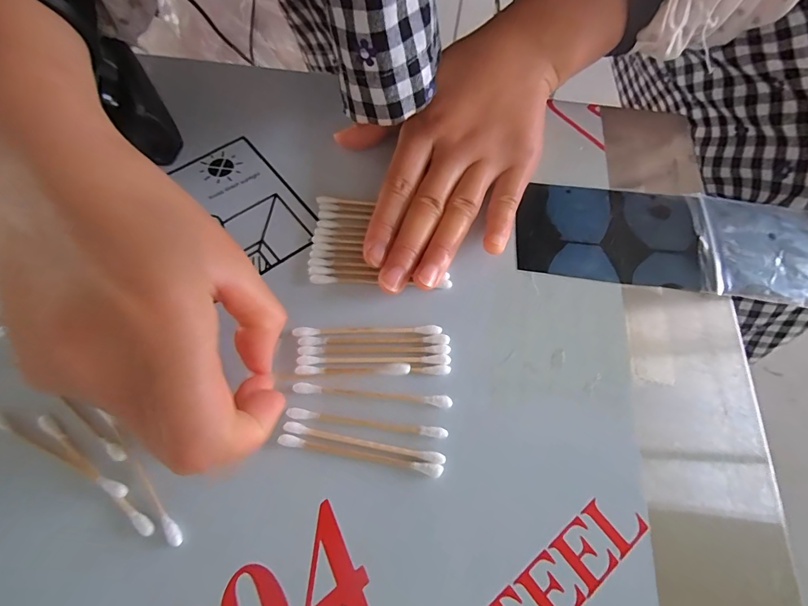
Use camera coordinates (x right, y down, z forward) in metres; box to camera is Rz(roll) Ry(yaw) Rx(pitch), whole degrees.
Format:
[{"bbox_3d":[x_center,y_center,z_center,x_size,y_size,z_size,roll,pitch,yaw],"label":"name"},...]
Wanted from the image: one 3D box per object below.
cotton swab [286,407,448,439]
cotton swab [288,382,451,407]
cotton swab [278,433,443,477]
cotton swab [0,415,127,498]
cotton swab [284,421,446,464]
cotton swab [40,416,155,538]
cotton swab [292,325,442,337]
[{"bbox_3d":[-0.016,0.053,0.175,0.071,0.004,0.004,7,67,1],"label":"cotton swab"},{"bbox_3d":[-0.014,0.041,0.180,0.071,0.004,0.005,5,67,0],"label":"cotton swab"},{"bbox_3d":[-0.019,0.065,0.172,0.071,0.004,0.005,11,67,3],"label":"cotton swab"},{"bbox_3d":[-0.145,0.064,0.166,0.072,0.005,0.006,22,69,10],"label":"cotton swab"},{"bbox_3d":[-0.018,0.061,0.173,0.071,0.004,0.004,11,67,3],"label":"cotton swab"},{"bbox_3d":[-0.128,0.070,0.163,0.071,0.004,0.005,35,72,15],"label":"cotton swab"},{"bbox_3d":[-0.018,0.013,0.193,0.071,0.004,0.005,-1,67,-2],"label":"cotton swab"}]

